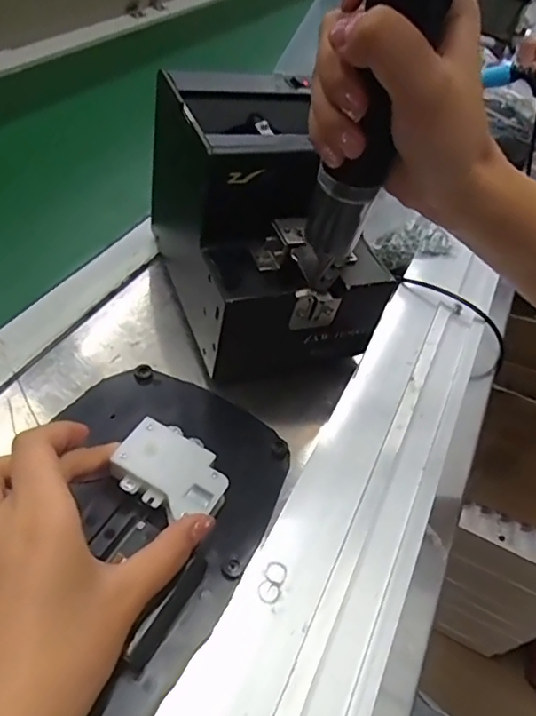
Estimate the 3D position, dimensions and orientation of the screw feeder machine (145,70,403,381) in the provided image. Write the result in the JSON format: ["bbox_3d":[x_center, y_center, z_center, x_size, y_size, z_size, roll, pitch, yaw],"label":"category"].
[{"bbox_3d":[-0.006,-0.106,0.406,0.126,0.136,0.182,-10,49,-20],"label":"screw feeder machine"}]

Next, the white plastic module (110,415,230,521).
[{"bbox_3d":[-0.053,0.062,0.306,0.063,0.010,0.043,27,50,18],"label":"white plastic module"}]

